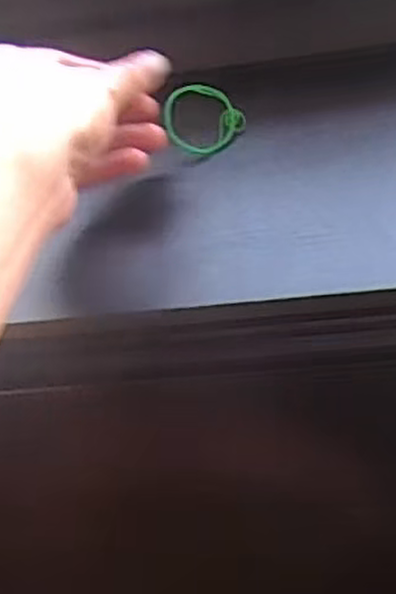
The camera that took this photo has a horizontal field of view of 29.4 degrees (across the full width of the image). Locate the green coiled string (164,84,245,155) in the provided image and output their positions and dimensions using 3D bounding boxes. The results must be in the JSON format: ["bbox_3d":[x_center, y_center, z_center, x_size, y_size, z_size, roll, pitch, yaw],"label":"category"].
[{"bbox_3d":[0.001,-0.100,0.423,0.040,0.041,0.004,-47,7,-15],"label":"green coiled string"}]

